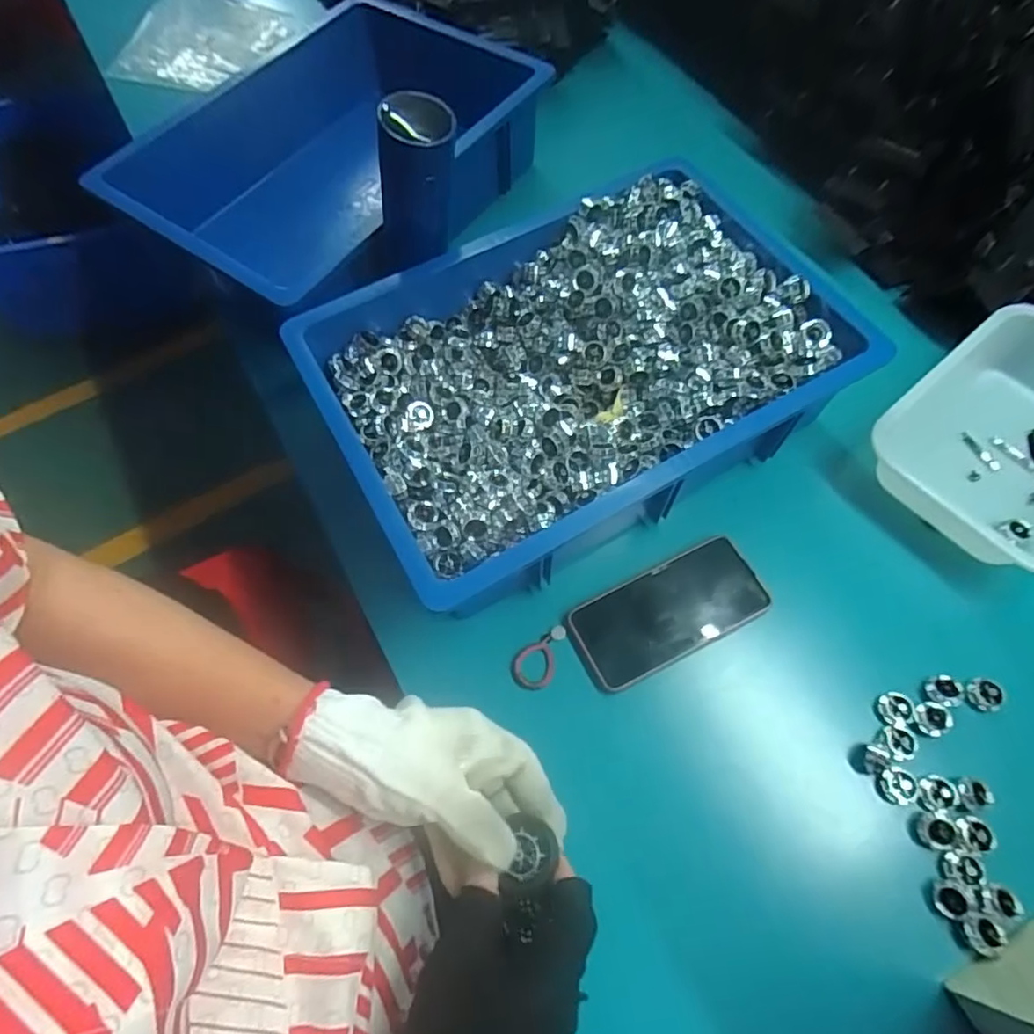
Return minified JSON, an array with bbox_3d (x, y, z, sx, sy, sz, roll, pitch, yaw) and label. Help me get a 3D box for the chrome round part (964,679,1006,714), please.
[{"bbox_3d":[0.379,0.144,0.490,0.025,0.010,0.026,-1,64,3],"label":"chrome round part"}]

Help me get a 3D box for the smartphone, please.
[{"bbox_3d":[0.133,0.081,0.525,0.168,0.005,0.078,-25,65,-9],"label":"smartphone"}]

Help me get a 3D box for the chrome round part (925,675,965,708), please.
[{"bbox_3d":[0.347,0.142,0.490,0.024,0.013,0.025,-1,64,3],"label":"chrome round part"}]

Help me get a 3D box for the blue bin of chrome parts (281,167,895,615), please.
[{"bbox_3d":[0.059,-0.135,0.569,0.436,0.108,0.307,-29,66,-10],"label":"blue bin of chrome parts"}]

